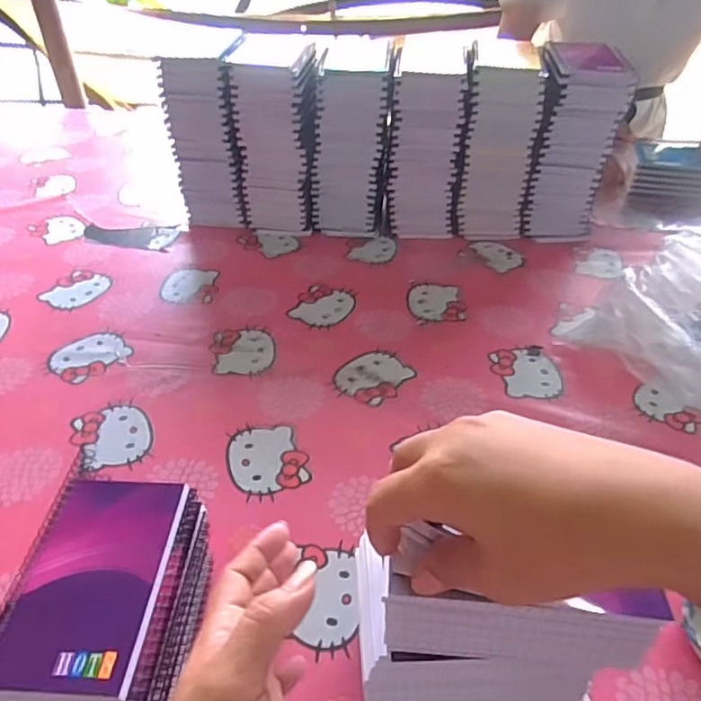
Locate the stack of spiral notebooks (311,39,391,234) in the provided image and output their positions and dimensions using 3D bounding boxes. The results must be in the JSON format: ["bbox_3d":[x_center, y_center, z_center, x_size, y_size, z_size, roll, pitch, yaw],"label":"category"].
[{"bbox_3d":[0.001,-0.303,0.813,0.100,0.252,0.119,4,42,3],"label":"stack of spiral notebooks"}]

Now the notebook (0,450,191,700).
[{"bbox_3d":[-0.155,0.132,0.343,0.083,0.011,0.129,2,42,1],"label":"notebook"}]

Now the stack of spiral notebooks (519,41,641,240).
[{"bbox_3d":[0.306,-0.289,0.797,0.108,0.242,0.117,10,42,10],"label":"stack of spiral notebooks"}]

